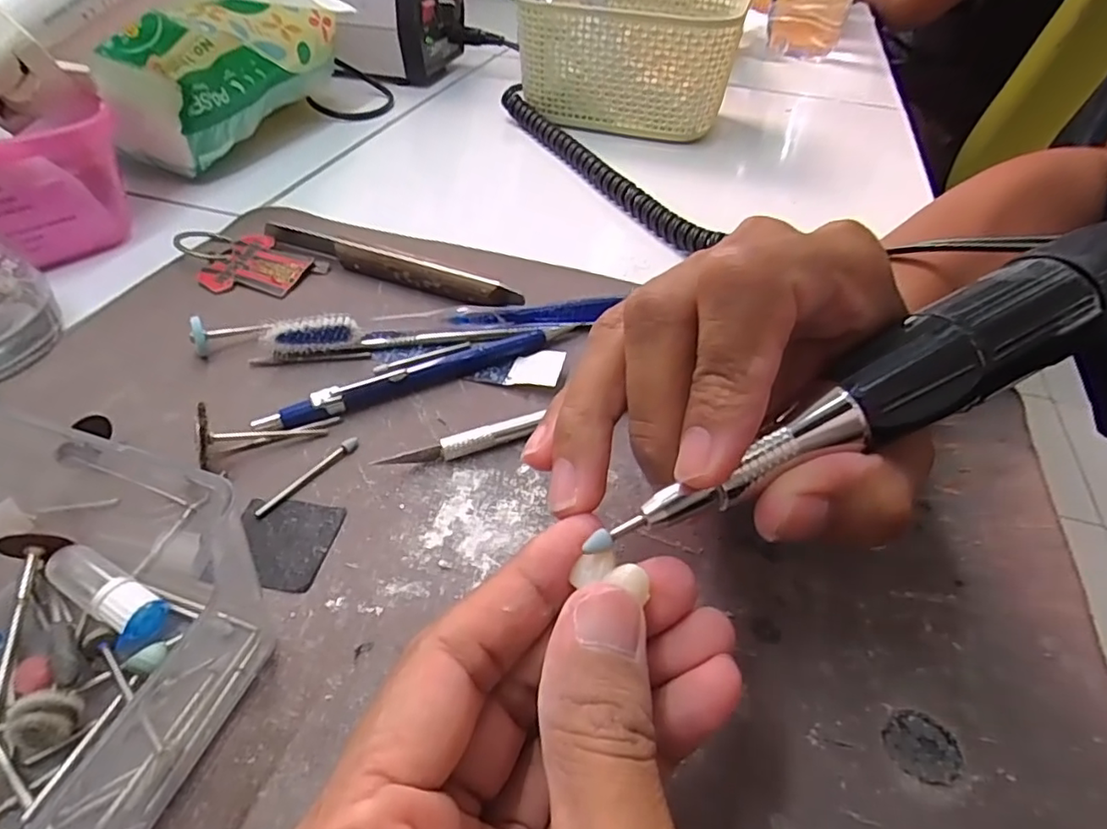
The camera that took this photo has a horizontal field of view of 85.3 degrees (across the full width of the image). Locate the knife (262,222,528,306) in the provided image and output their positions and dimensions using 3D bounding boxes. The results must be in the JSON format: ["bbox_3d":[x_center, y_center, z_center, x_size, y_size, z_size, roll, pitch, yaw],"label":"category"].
[{"bbox_3d":[-0.083,-0.074,0.297,0.140,0.014,0.007,18,46,14],"label":"knife"}]

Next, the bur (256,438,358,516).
[{"bbox_3d":[-0.085,0.020,0.210,0.004,0.004,0.042,28,50,25],"label":"bur"}]

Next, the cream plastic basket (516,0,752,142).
[{"bbox_3d":[0.062,-0.289,0.475,0.158,0.080,0.134,12,45,9],"label":"cream plastic basket"}]

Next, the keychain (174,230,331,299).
[{"bbox_3d":[-0.159,-0.078,0.304,0.077,0.010,0.042,22,57,15],"label":"keychain"}]

